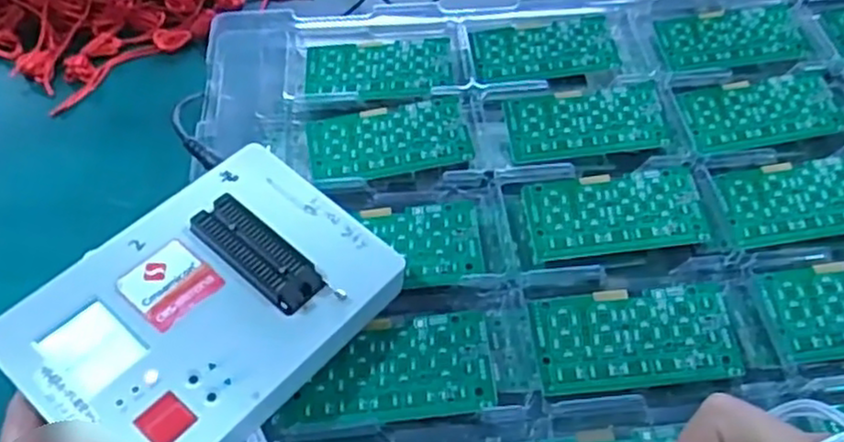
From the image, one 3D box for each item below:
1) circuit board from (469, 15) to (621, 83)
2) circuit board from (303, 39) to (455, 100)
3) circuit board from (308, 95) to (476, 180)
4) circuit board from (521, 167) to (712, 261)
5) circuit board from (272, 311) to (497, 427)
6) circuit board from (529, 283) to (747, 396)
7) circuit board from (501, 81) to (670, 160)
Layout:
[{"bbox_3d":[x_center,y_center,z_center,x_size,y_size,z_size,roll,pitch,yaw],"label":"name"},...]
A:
[{"bbox_3d":[0.080,-0.112,0.462,0.093,0.005,0.047,-9,53,-6],"label":"circuit board"},{"bbox_3d":[-0.027,-0.096,0.452,0.091,0.007,0.047,-1,53,0],"label":"circuit board"},{"bbox_3d":[-0.019,-0.047,0.415,0.092,0.004,0.046,-10,60,-4],"label":"circuit board"},{"bbox_3d":[0.104,-0.006,0.385,0.093,0.004,0.048,-7,53,-5],"label":"circuit board"},{"bbox_3d":[-0.016,0.067,0.328,0.094,0.004,0.047,-5,60,0],"label":"circuit board"},{"bbox_3d":[0.101,0.054,0.338,0.093,0.007,0.047,-4,53,-2],"label":"circuit board"},{"bbox_3d":[0.098,-0.059,0.423,0.093,0.008,0.048,-4,53,-2],"label":"circuit board"}]

